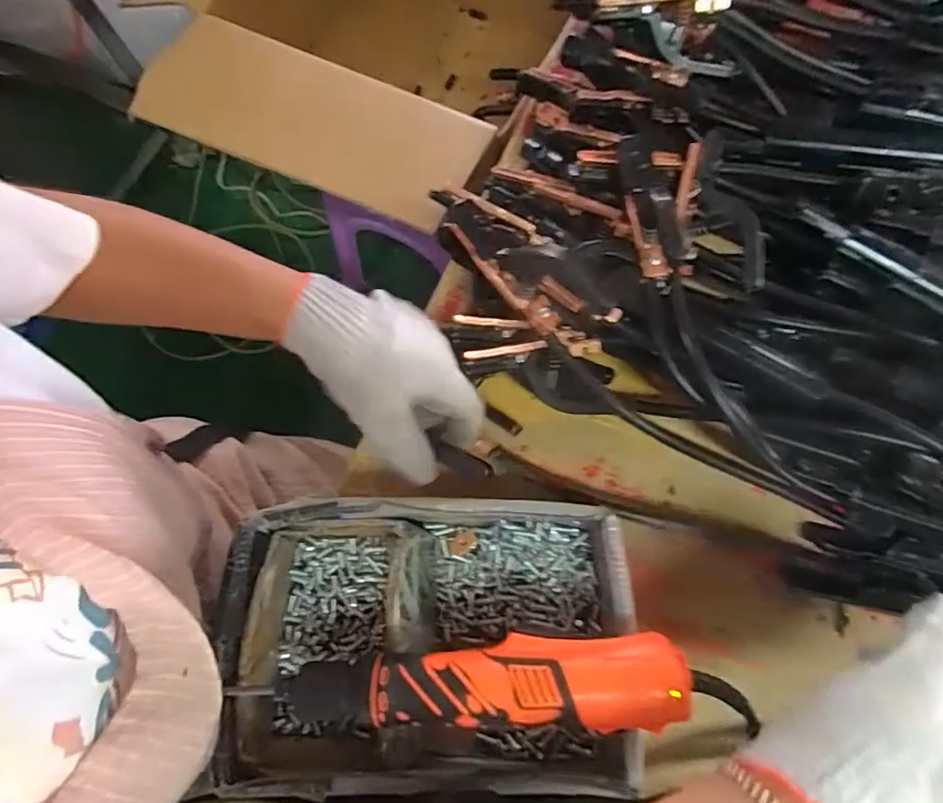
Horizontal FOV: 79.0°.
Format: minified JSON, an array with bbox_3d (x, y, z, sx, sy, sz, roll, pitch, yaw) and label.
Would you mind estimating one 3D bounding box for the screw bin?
[{"bbox_3d":[-0.030,0.153,0.375,0.250,0.059,0.169,-1,76,1],"label":"screw bin"}]

